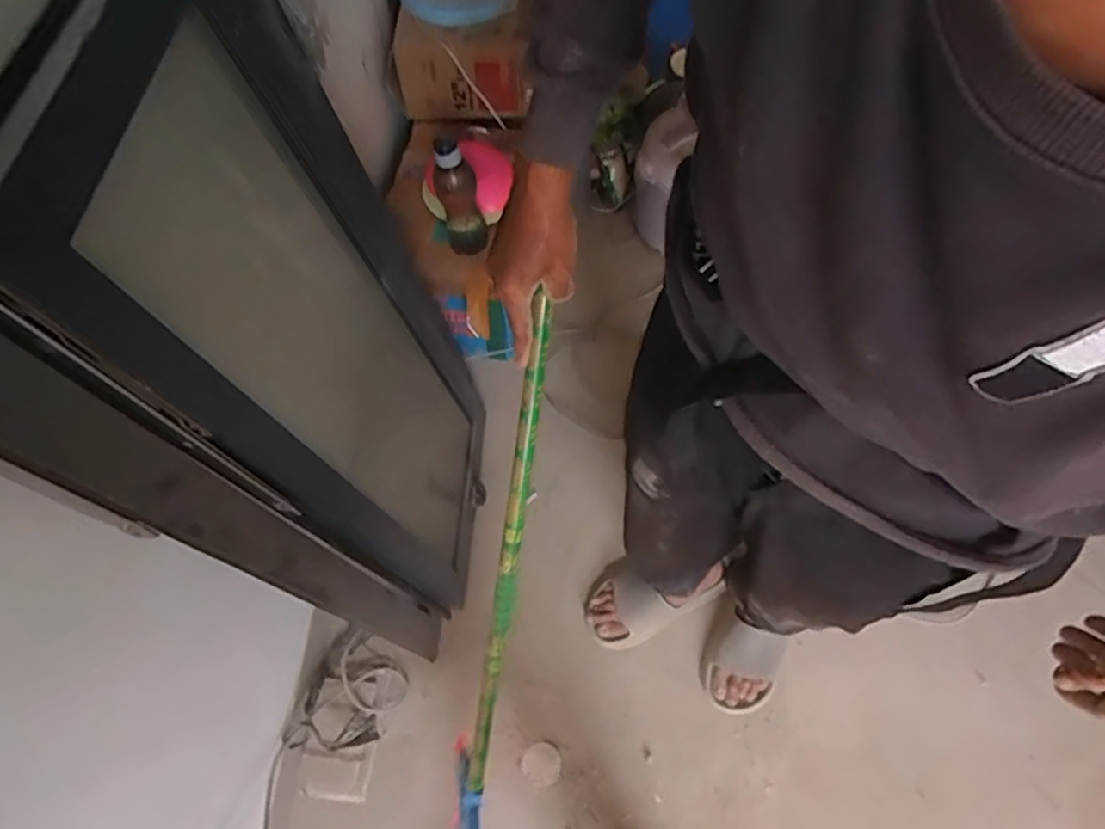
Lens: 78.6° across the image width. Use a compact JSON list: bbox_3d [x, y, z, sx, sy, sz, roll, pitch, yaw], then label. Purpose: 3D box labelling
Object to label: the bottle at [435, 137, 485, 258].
[{"bbox_3d":[-0.163,-0.376,1.207,0.074,0.243,0.065,-8,62,-3],"label":"bottle"}]

